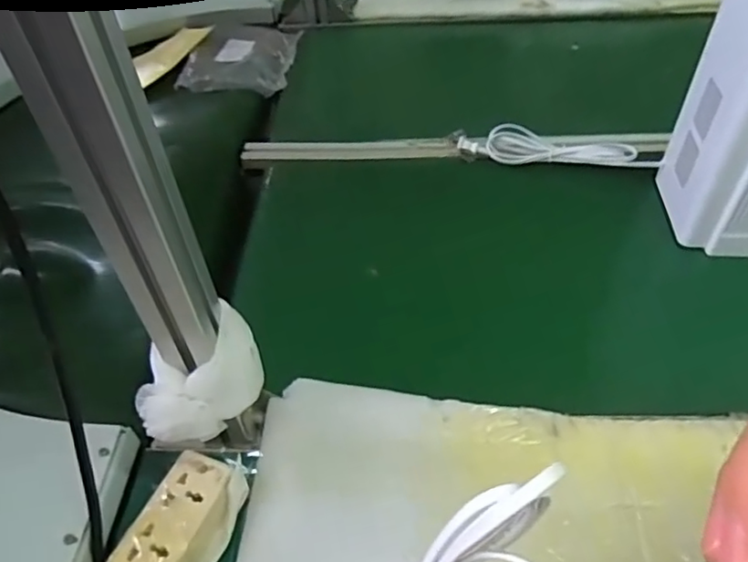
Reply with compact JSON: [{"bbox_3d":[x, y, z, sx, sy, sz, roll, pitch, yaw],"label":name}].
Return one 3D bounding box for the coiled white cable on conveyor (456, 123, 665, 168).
[{"bbox_3d":[0.241,-0.176,0.791,0.254,0.032,0.045,7,48,10],"label":"coiled white cable on conveyor"}]

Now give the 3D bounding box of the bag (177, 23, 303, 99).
[{"bbox_3d":[-0.230,-0.398,1.051,0.181,0.031,0.223,3,47,6],"label":"bag"}]

